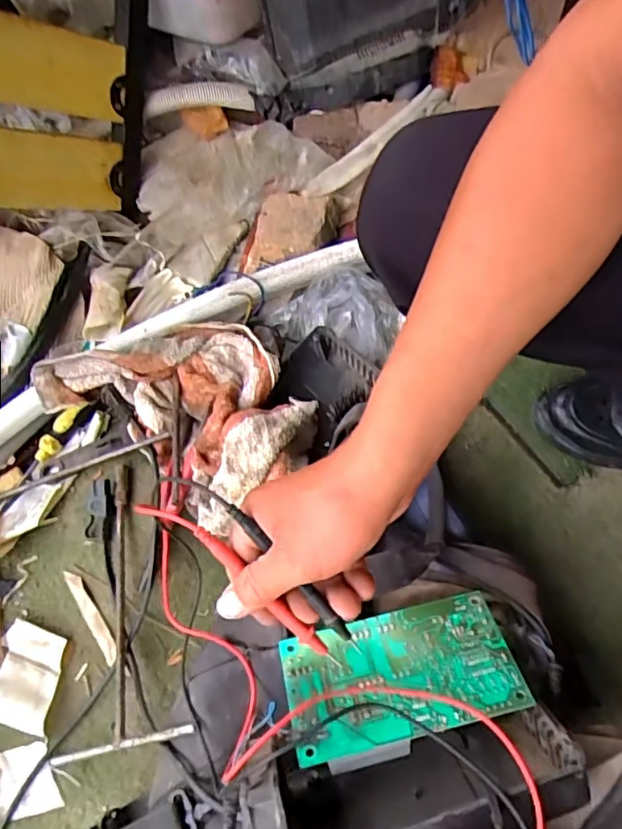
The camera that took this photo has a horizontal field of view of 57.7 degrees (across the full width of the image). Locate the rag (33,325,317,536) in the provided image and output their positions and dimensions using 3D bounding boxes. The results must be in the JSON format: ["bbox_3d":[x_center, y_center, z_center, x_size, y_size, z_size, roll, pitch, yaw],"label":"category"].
[{"bbox_3d":[-0.135,-0.023,0.610,0.321,0.104,0.199,33,73,14],"label":"rag"}]

